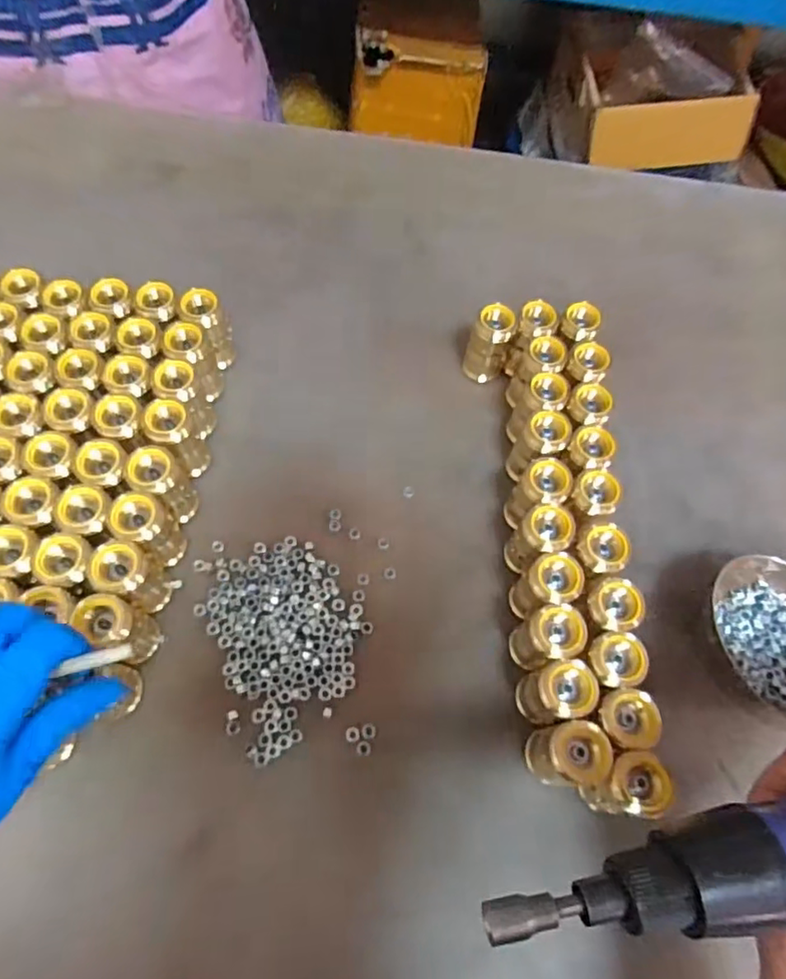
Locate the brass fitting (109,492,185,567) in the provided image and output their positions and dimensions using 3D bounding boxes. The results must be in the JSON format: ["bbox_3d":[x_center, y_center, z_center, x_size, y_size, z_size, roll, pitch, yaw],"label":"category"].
[{"bbox_3d":[-0.157,0.025,0.371,0.028,0.065,0.029,1,67,-3],"label":"brass fitting"}]

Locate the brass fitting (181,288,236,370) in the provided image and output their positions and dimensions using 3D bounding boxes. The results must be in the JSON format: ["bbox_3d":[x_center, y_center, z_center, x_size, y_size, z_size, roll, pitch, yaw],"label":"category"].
[{"bbox_3d":[-0.140,-0.124,0.443,0.026,0.065,0.028,-42,75,-18],"label":"brass fitting"}]

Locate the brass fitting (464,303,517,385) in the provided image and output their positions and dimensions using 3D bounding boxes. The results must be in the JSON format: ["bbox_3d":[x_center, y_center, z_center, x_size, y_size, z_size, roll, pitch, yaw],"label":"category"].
[{"bbox_3d":[0.076,-0.116,0.450,0.029,0.060,0.024,11,67,2],"label":"brass fitting"}]

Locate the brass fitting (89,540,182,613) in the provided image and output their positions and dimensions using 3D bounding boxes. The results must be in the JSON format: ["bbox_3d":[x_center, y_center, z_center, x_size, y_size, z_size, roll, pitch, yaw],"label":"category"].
[{"bbox_3d":[-0.161,0.054,0.355,0.028,0.063,0.029,32,70,10],"label":"brass fitting"}]

